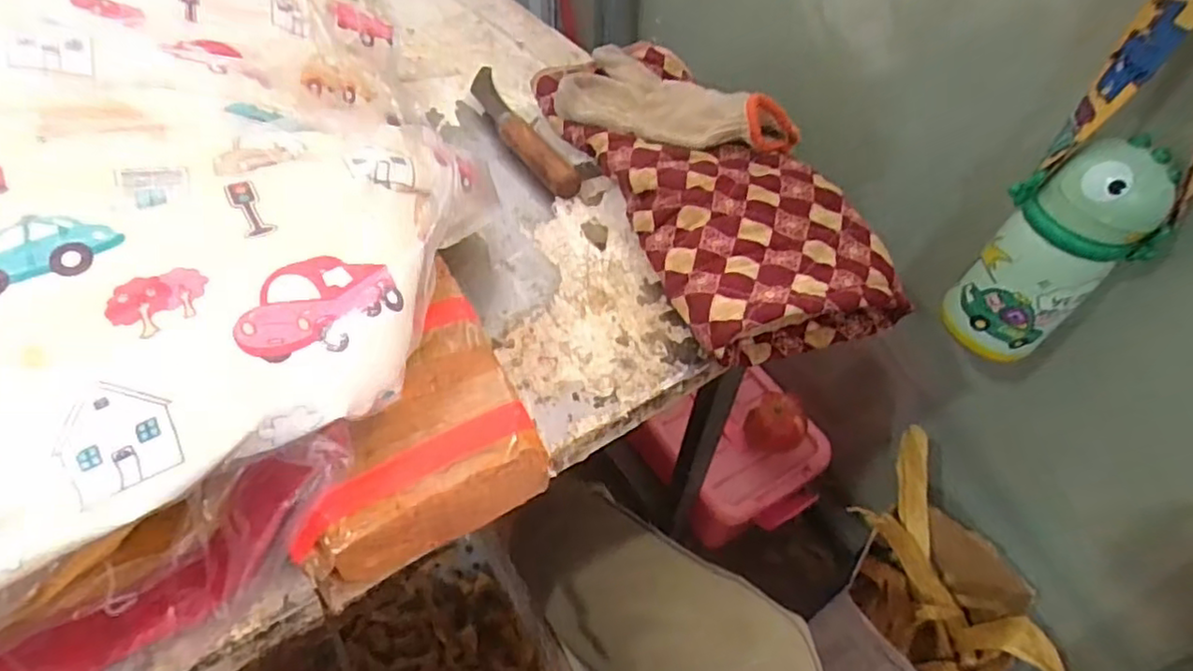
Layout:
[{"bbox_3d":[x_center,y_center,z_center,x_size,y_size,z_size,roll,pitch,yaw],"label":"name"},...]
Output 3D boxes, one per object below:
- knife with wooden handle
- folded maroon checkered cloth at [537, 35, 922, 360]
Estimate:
[{"bbox_3d":[-0.073,-0.185,0.577,0.034,0.023,0.213,-20,52,-19],"label":"knife with wooden handle"},{"bbox_3d":[0.079,-0.116,0.511,0.149,0.051,0.326,-17,51,-17],"label":"folded maroon checkered cloth"}]

